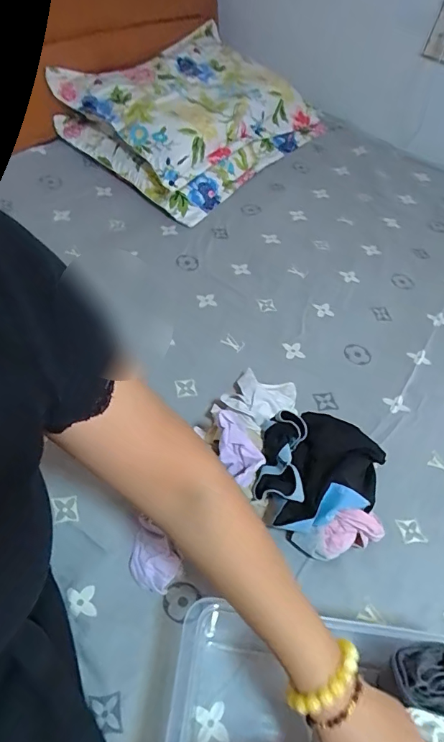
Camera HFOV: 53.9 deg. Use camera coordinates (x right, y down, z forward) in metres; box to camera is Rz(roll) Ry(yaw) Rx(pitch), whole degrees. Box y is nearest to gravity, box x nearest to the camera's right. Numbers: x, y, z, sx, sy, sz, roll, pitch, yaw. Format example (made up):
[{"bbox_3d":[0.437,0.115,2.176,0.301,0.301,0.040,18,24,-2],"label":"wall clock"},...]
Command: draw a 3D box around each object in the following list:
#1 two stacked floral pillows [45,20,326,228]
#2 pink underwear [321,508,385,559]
[{"bbox_3d":[-0.068,-0.808,1.365,0.542,0.210,0.804,30,55,19],"label":"two stacked floral pillows"},{"bbox_3d":[0.177,0.224,0.609,0.087,0.047,0.043,-12,52,-13],"label":"pink underwear"}]

